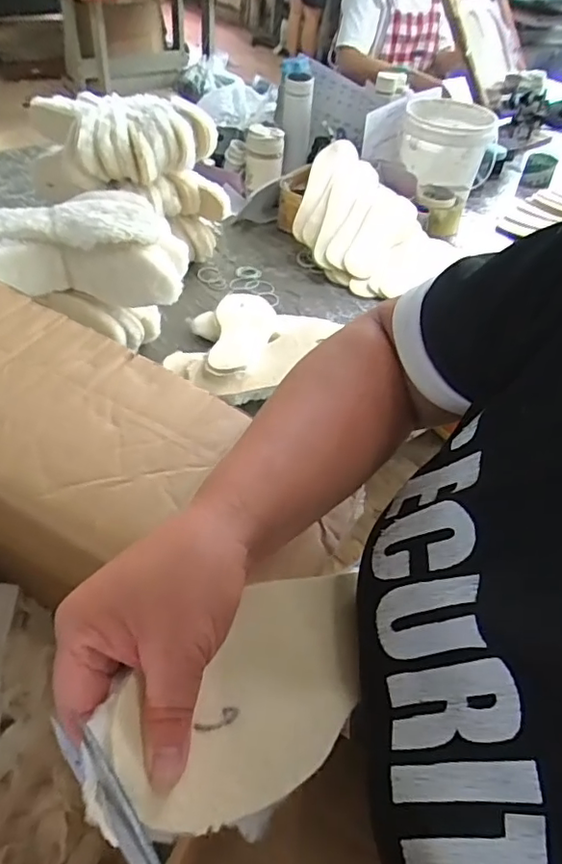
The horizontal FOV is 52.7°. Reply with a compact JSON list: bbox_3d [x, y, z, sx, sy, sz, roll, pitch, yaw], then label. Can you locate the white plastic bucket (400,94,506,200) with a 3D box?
[{"bbox_3d":[0.410,-0.690,1.377,0.236,0.166,0.244,3,46,-3],"label":"white plastic bucket"}]

